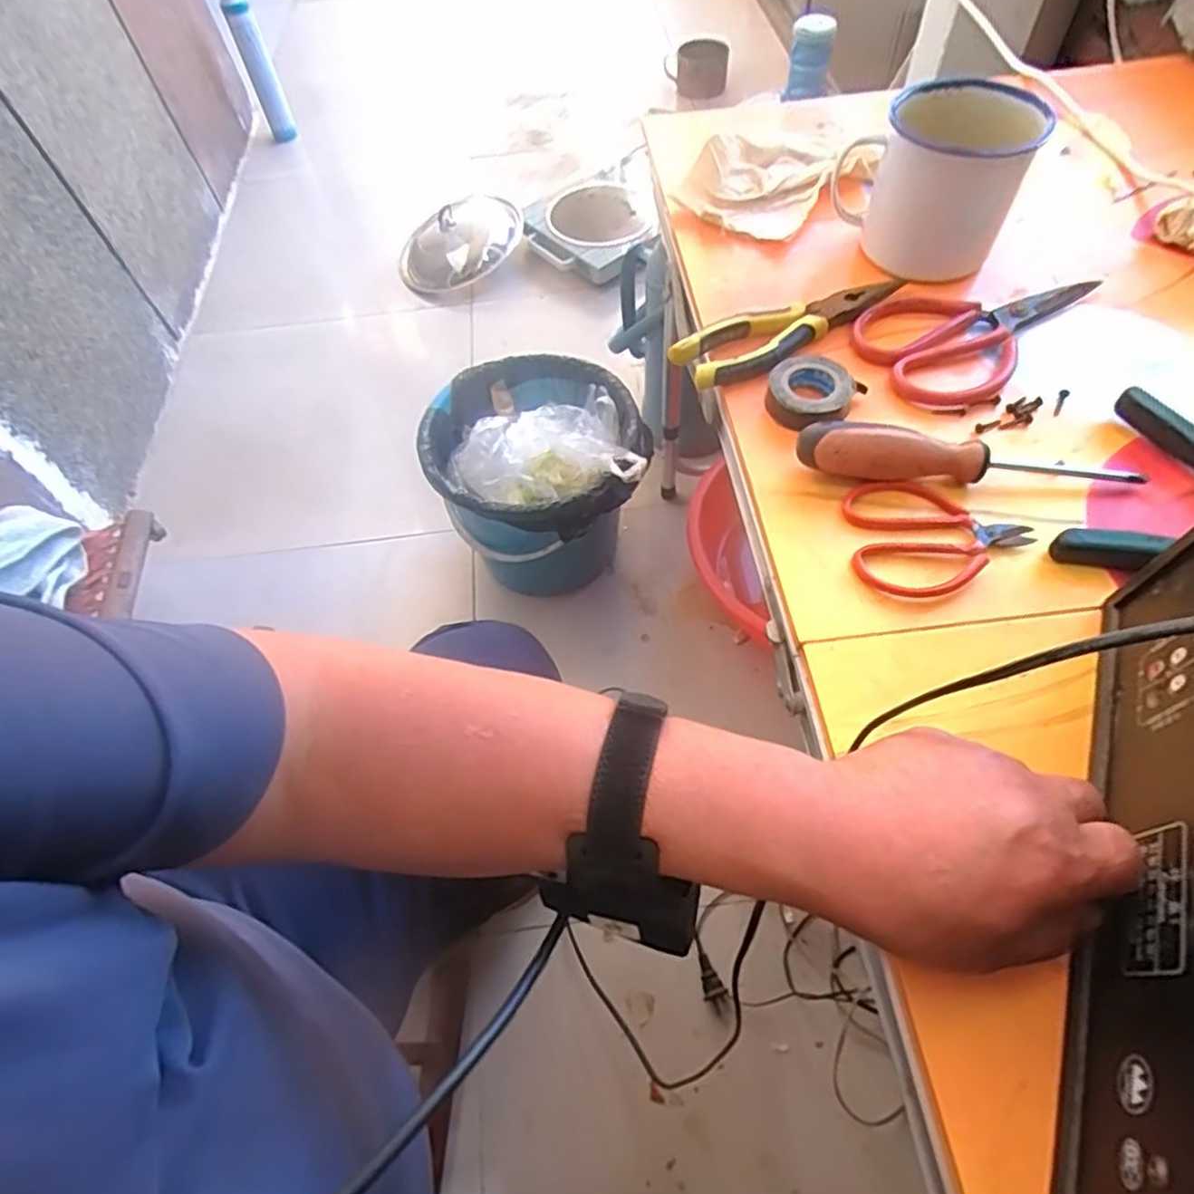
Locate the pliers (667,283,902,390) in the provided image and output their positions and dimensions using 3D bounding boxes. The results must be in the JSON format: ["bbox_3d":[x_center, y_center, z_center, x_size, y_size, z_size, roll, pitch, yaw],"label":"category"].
[{"bbox_3d":[0.136,-0.194,0.486,0.169,0.017,0.047,-28,61,-13],"label":"pliers"}]

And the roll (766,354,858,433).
[{"bbox_3d":[0.143,-0.136,0.453,0.053,0.020,0.052,-2,59,3],"label":"roll"}]

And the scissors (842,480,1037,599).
[{"bbox_3d":[0.200,-0.036,0.397,0.100,0.010,0.077,-1,59,4],"label":"scissors"}]

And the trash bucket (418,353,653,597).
[{"bbox_3d":[-0.076,-0.164,0.974,0.288,0.253,0.270,-2,59,3],"label":"trash bucket"}]

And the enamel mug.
[{"bbox_3d":[0.251,-0.308,0.501,0.081,0.100,0.107,-29,61,-13],"label":"enamel mug"}]

